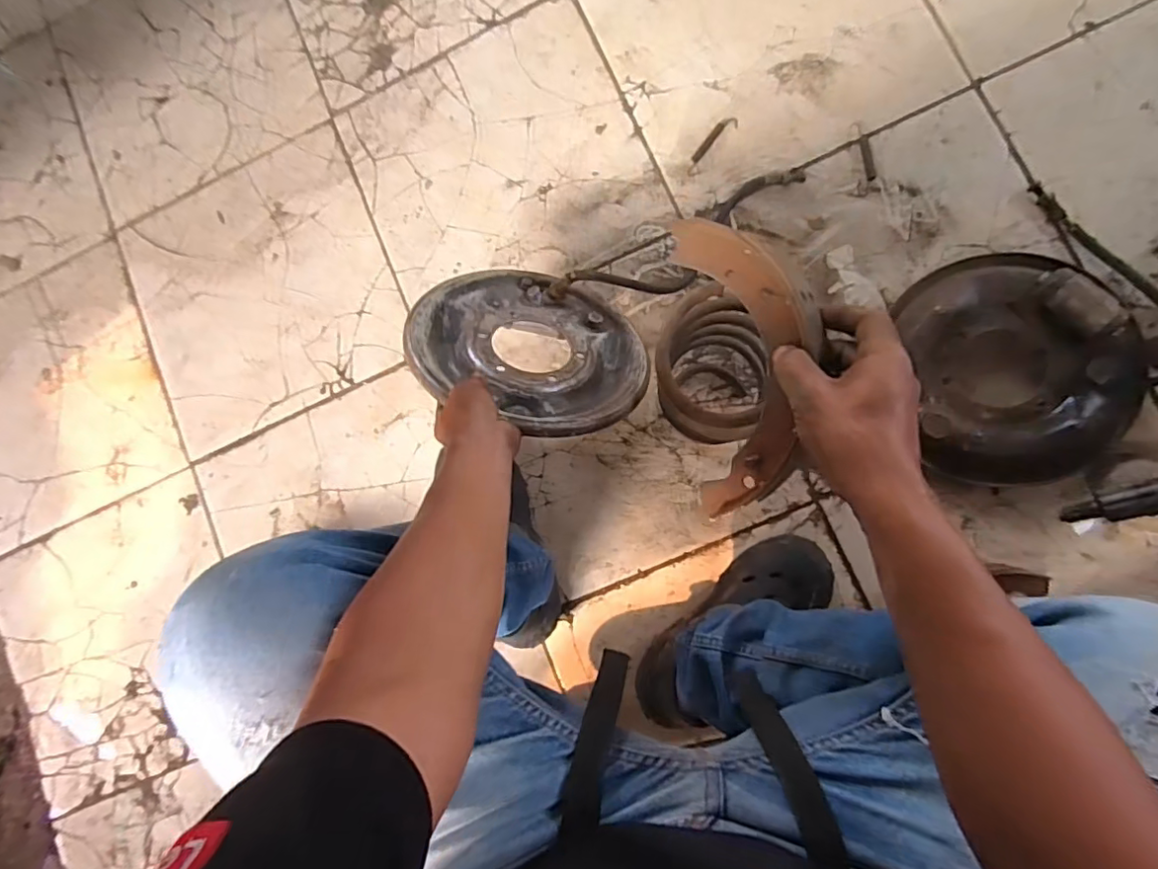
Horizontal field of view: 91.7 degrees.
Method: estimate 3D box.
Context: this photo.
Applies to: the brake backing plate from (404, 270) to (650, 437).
[{"bbox_3d":[-0.053,-0.096,0.638,0.263,0.029,0.257,-5,52,-20],"label":"brake backing plate"}]

